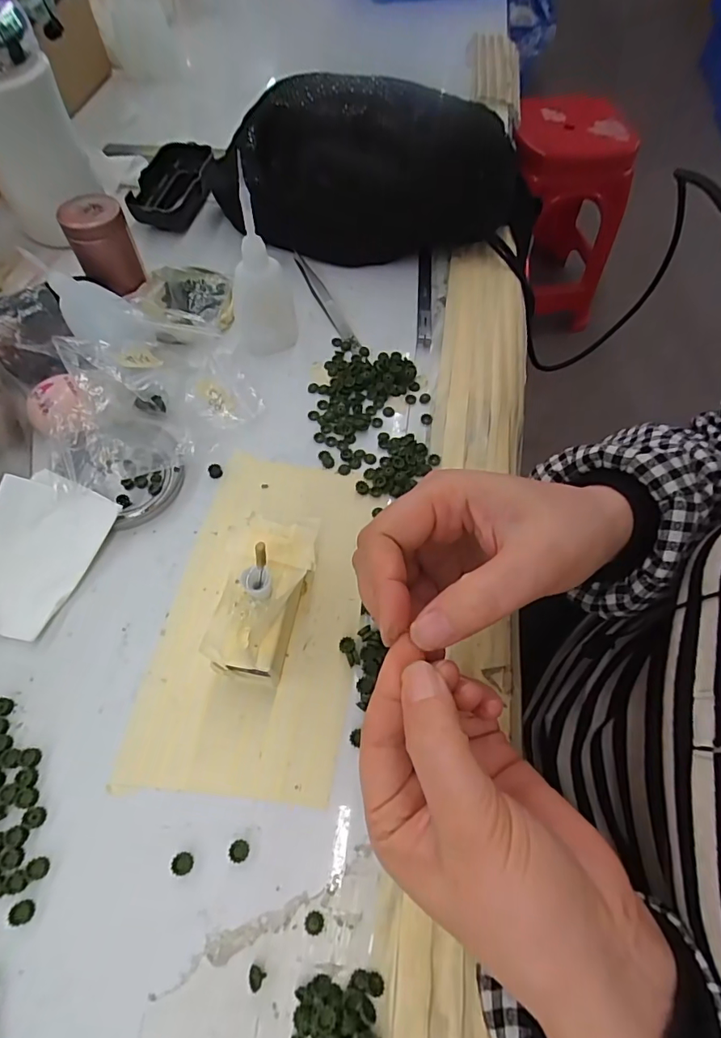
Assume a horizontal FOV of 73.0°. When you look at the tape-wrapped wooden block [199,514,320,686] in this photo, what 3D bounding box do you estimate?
[{"bbox_3d":[-0.050,0.043,0.262,0.042,0.042,0.087,8,62,2],"label":"tape-wrapped wooden block"}]

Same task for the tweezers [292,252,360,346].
[{"bbox_3d":[-0.033,-0.186,0.406,0.012,0.005,0.124,-22,65,-14],"label":"tweezers"}]

